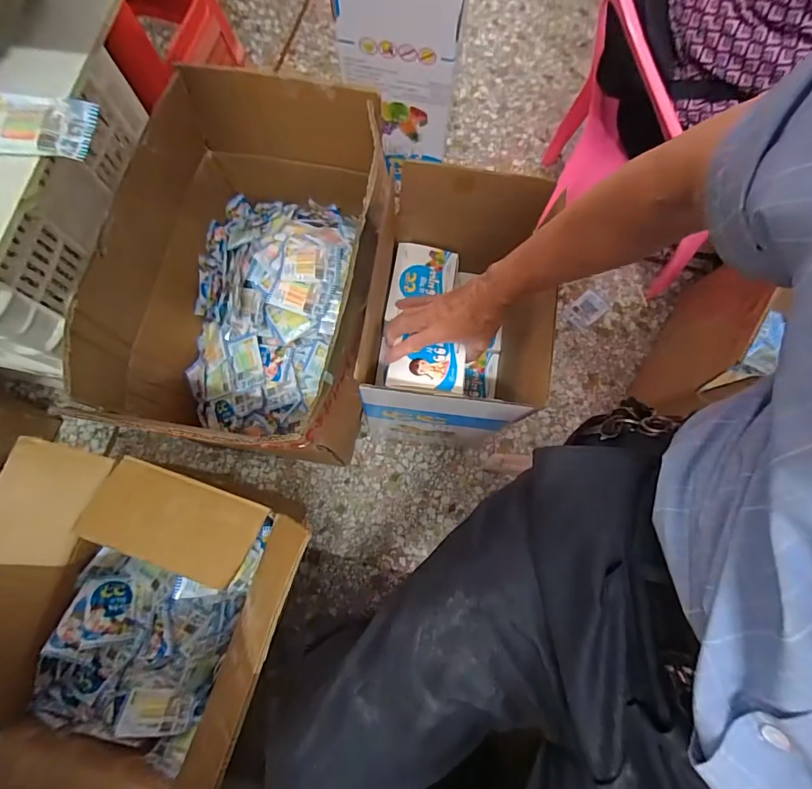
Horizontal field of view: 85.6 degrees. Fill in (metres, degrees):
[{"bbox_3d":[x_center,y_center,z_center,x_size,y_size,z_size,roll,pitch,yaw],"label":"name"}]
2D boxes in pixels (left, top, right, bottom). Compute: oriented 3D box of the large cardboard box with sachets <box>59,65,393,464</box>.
[{"bbox_3d":[-0.241,-0.177,0.732,0.375,0.321,0.519,10,77,1],"label":"large cardboard box with sachets"}]

